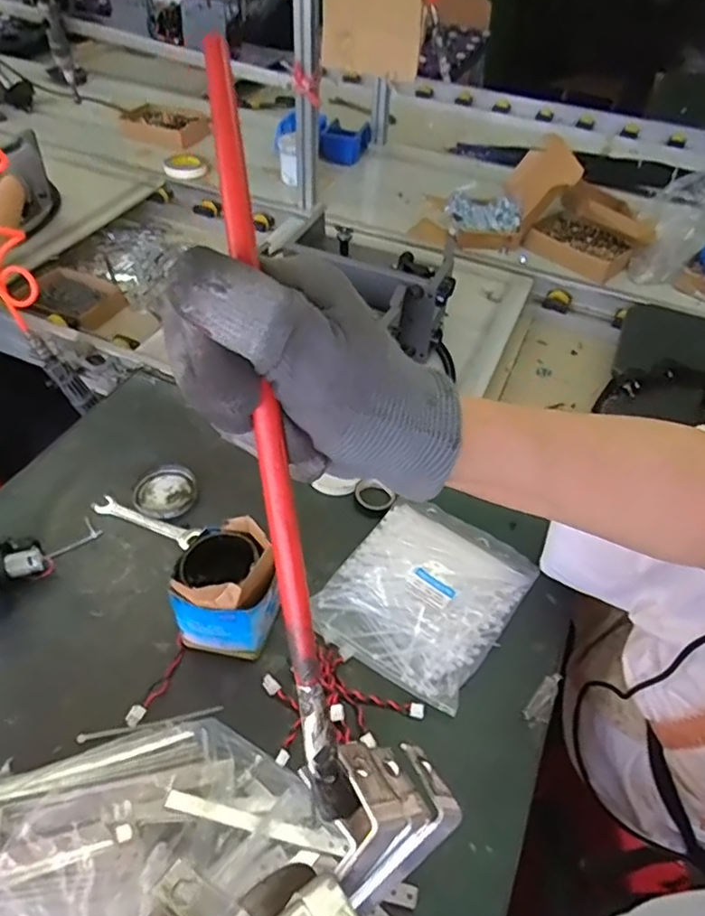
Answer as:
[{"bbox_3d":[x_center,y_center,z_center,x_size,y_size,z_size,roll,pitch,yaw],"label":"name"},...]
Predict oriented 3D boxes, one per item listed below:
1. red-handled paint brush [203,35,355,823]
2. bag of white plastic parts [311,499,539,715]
[{"bbox_3d":[-0.025,0.001,0.206,0.012,0.262,0.010,-9,9,-12],"label":"red-handled paint brush"},{"bbox_3d":[0.086,0.168,0.748,0.206,0.026,0.229,29,52,22],"label":"bag of white plastic parts"}]

